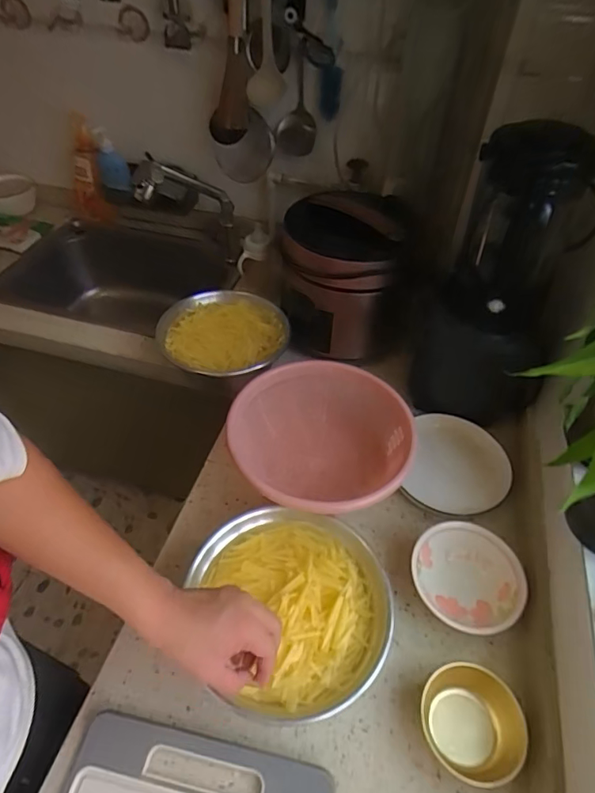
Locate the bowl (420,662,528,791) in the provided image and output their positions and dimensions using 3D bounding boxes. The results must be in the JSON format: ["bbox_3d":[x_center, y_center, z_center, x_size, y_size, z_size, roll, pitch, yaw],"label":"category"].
[{"bbox_3d":[0.206,0.379,0.564,0.103,0.045,0.112,2,46,-2],"label":"bowl"}]

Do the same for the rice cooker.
[{"bbox_3d":[0.079,-0.244,0.956,0.207,0.242,0.221,5,47,3],"label":"rice cooker"}]

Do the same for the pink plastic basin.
[{"bbox_3d":[0.046,0.083,0.798,0.265,0.125,0.282,2,46,-2],"label":"pink plastic basin"}]

